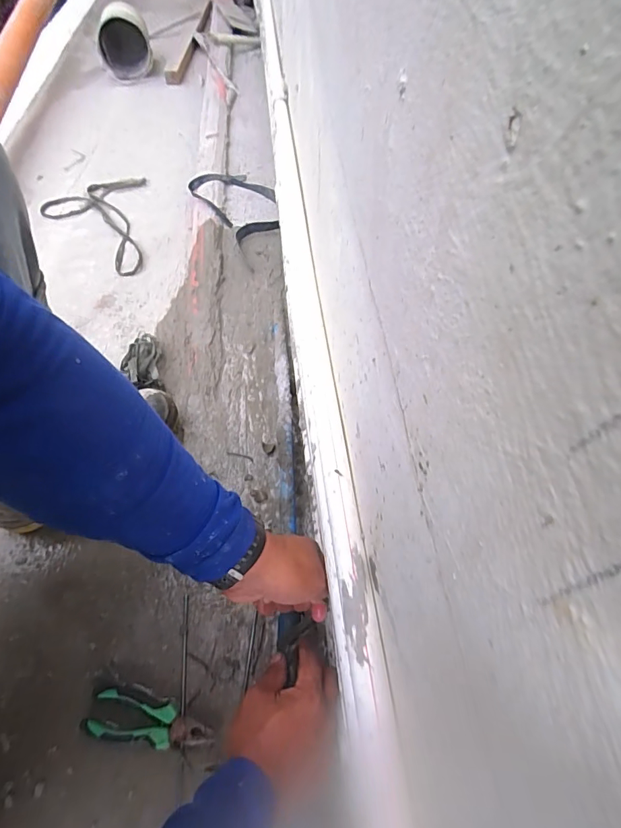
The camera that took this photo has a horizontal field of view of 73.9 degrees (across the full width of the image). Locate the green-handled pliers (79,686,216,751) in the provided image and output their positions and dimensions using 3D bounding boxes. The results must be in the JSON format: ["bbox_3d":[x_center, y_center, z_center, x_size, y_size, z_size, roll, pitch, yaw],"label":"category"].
[{"bbox_3d":[-0.184,0.351,0.474,0.149,0.018,0.048,7,57,4],"label":"green-handled pliers"}]

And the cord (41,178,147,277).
[{"bbox_3d":[-0.530,-0.455,0.995,0.246,0.016,0.376,-9,57,-6],"label":"cord"}]

